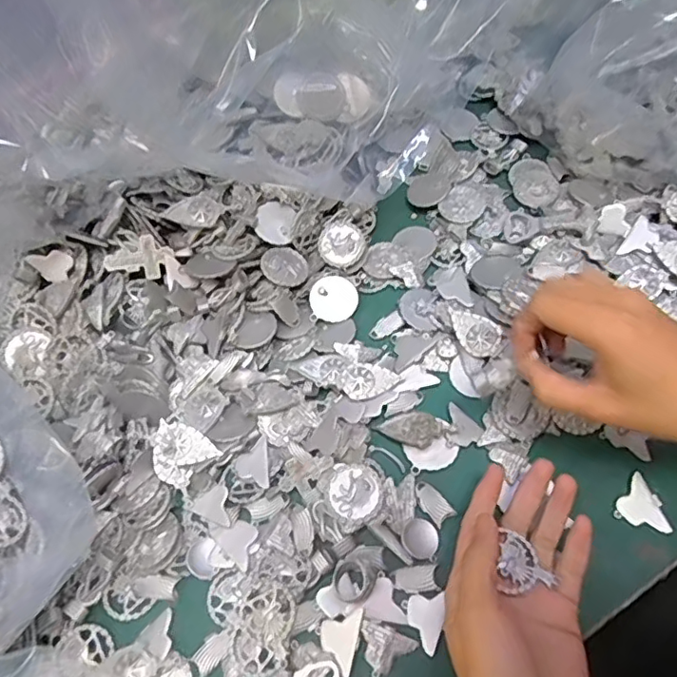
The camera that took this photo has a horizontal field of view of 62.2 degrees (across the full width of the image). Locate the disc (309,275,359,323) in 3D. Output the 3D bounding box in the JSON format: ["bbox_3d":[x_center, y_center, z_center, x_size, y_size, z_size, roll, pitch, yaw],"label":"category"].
[{"bbox_3d":[-0.003,-0.031,0.439,0.038,0.007,0.038,-2,61,5],"label":"disc"}]

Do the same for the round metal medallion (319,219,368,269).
[{"bbox_3d":[0.003,-0.077,0.455,0.037,0.010,0.036,-1,67,1],"label":"round metal medallion"}]

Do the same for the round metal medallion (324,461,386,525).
[{"bbox_3d":[0.010,0.099,0.360,0.037,0.010,0.037,-2,61,5],"label":"round metal medallion"}]

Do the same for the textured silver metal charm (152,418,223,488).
[{"bbox_3d":[-0.109,0.077,0.379,0.043,0.006,0.039,40,83,3],"label":"textured silver metal charm"}]

